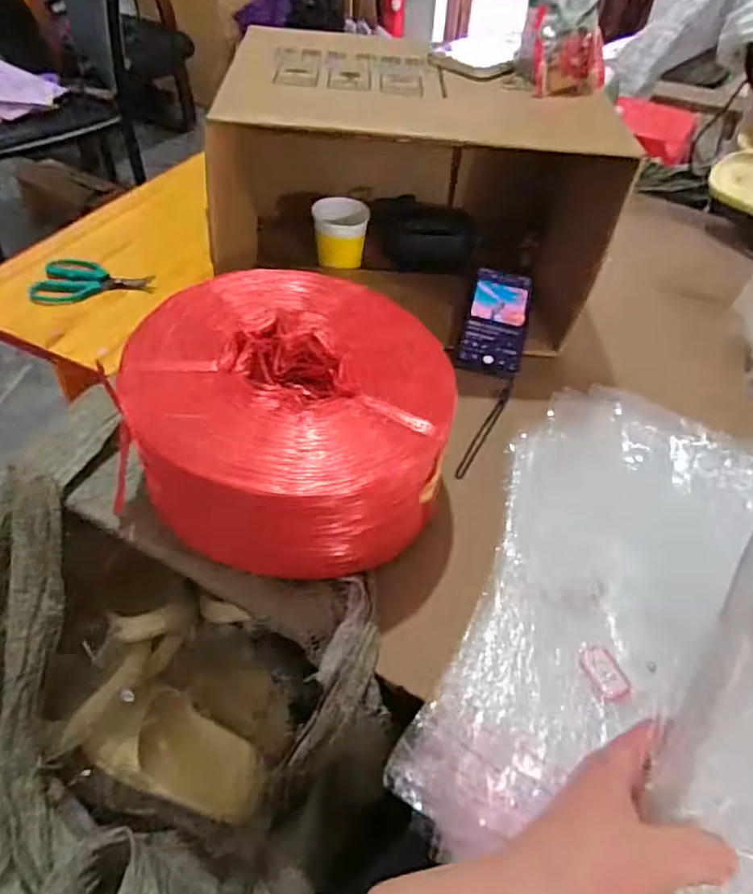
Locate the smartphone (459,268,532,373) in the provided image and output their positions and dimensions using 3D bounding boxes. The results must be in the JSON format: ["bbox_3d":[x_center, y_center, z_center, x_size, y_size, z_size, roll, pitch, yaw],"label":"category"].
[{"bbox_3d":[0.145,-0.153,0.762,0.070,0.012,0.164,13,57,3],"label":"smartphone"}]

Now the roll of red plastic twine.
[{"bbox_3d":[-0.080,-0.032,0.564,0.251,0.124,0.276,-11,49,-14],"label":"roll of red plastic twine"}]

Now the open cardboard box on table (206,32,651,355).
[{"bbox_3d":[0.029,-0.304,0.752,0.392,0.252,0.307,1,47,-3],"label":"open cardboard box on table"}]

